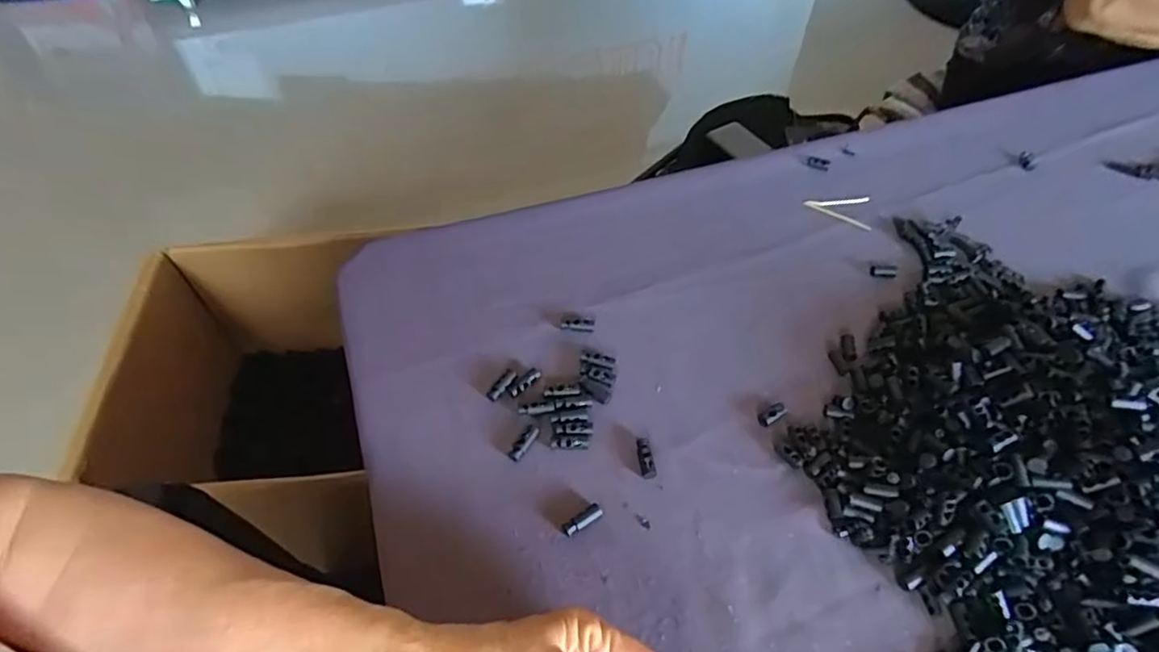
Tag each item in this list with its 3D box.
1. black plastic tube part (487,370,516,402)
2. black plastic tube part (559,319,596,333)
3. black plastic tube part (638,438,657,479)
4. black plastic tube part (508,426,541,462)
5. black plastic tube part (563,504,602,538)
[{"bbox_3d":[-0.052,0.040,0.415,0.008,0.005,0.025,31,57,20],"label":"black plastic tube part"},{"bbox_3d":[-0.001,-0.001,0.447,0.024,0.006,0.010,2,52,-1],"label":"black plastic tube part"},{"bbox_3d":[0.041,0.082,0.385,0.009,0.006,0.026,-4,52,-6],"label":"black plastic tube part"},{"bbox_3d":[-0.035,0.073,0.390,0.009,0.005,0.026,27,55,18],"label":"black plastic tube part"},{"bbox_3d":[0.002,0.114,0.364,0.025,0.007,0.008,-26,57,-21],"label":"black plastic tube part"}]

